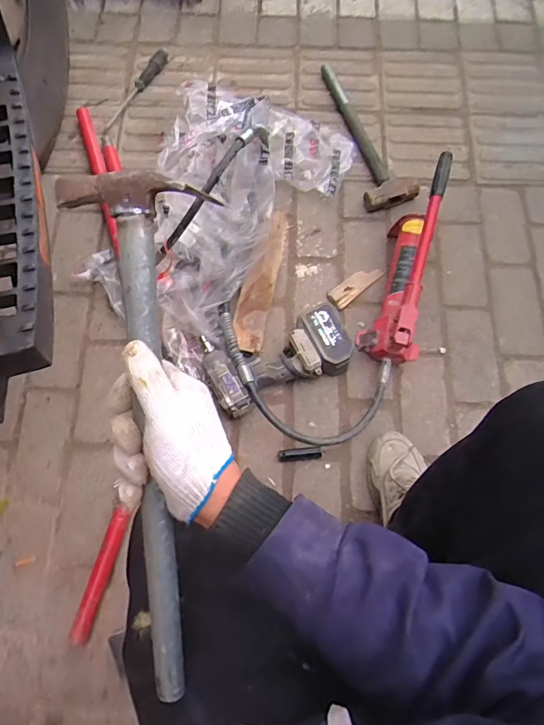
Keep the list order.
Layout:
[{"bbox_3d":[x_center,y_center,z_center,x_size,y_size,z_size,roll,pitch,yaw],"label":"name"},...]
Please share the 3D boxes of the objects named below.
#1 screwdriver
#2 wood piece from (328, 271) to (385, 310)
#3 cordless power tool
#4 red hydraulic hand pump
[{"bbox_3d":[-0.321,-0.636,1.101,0.032,0.026,0.259,30,73,9],"label":"screwdriver"},{"bbox_3d":[0.166,-0.156,0.949,0.113,0.024,0.043,-36,75,-13],"label":"wood piece"},{"bbox_3d":[0.006,-0.019,0.865,0.262,0.073,0.161,-24,74,-7],"label":"cordless power tool"},{"bbox_3d":[0.263,-0.196,0.892,0.114,0.140,0.396,15,73,5],"label":"red hydraulic hand pump"}]

